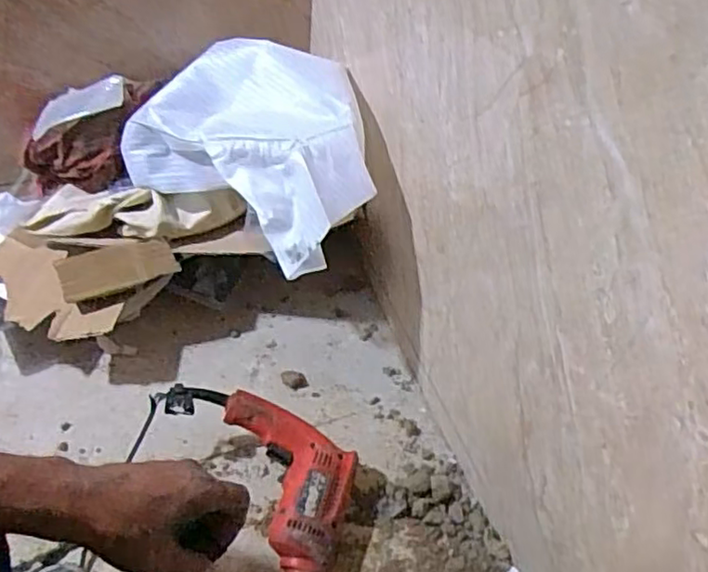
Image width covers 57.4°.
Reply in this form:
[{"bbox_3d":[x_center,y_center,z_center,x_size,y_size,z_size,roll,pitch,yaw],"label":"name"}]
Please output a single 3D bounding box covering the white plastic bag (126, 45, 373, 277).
[{"bbox_3d":[-0.121,-0.196,0.887,0.361,0.154,0.243,34,55,21],"label":"white plastic bag"}]

